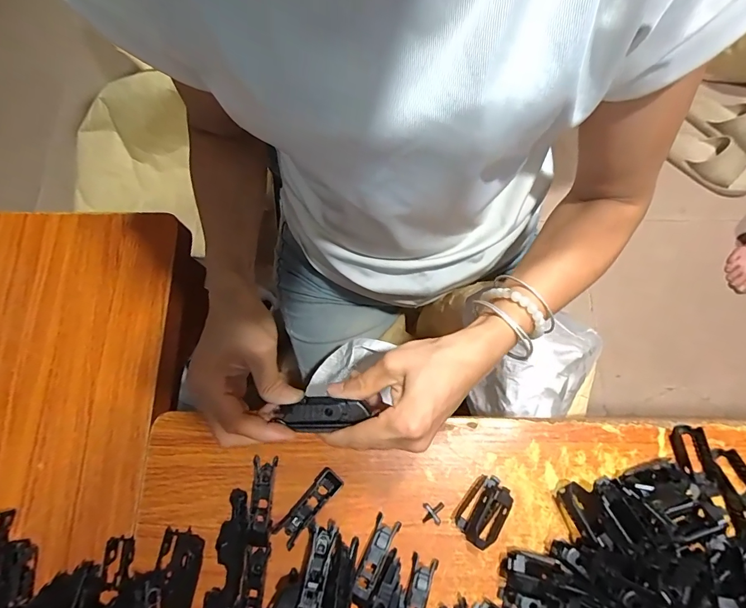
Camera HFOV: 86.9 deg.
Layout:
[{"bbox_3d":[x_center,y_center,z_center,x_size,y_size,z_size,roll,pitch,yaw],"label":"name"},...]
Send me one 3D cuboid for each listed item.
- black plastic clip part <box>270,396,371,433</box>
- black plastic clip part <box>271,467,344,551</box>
[{"bbox_3d":[-0.036,0.078,0.282,0.064,0.011,0.024,-3,67,-1],"label":"black plastic clip part"},{"bbox_3d":[-0.055,0.171,0.331,0.022,0.012,0.066,40,79,11],"label":"black plastic clip part"}]

